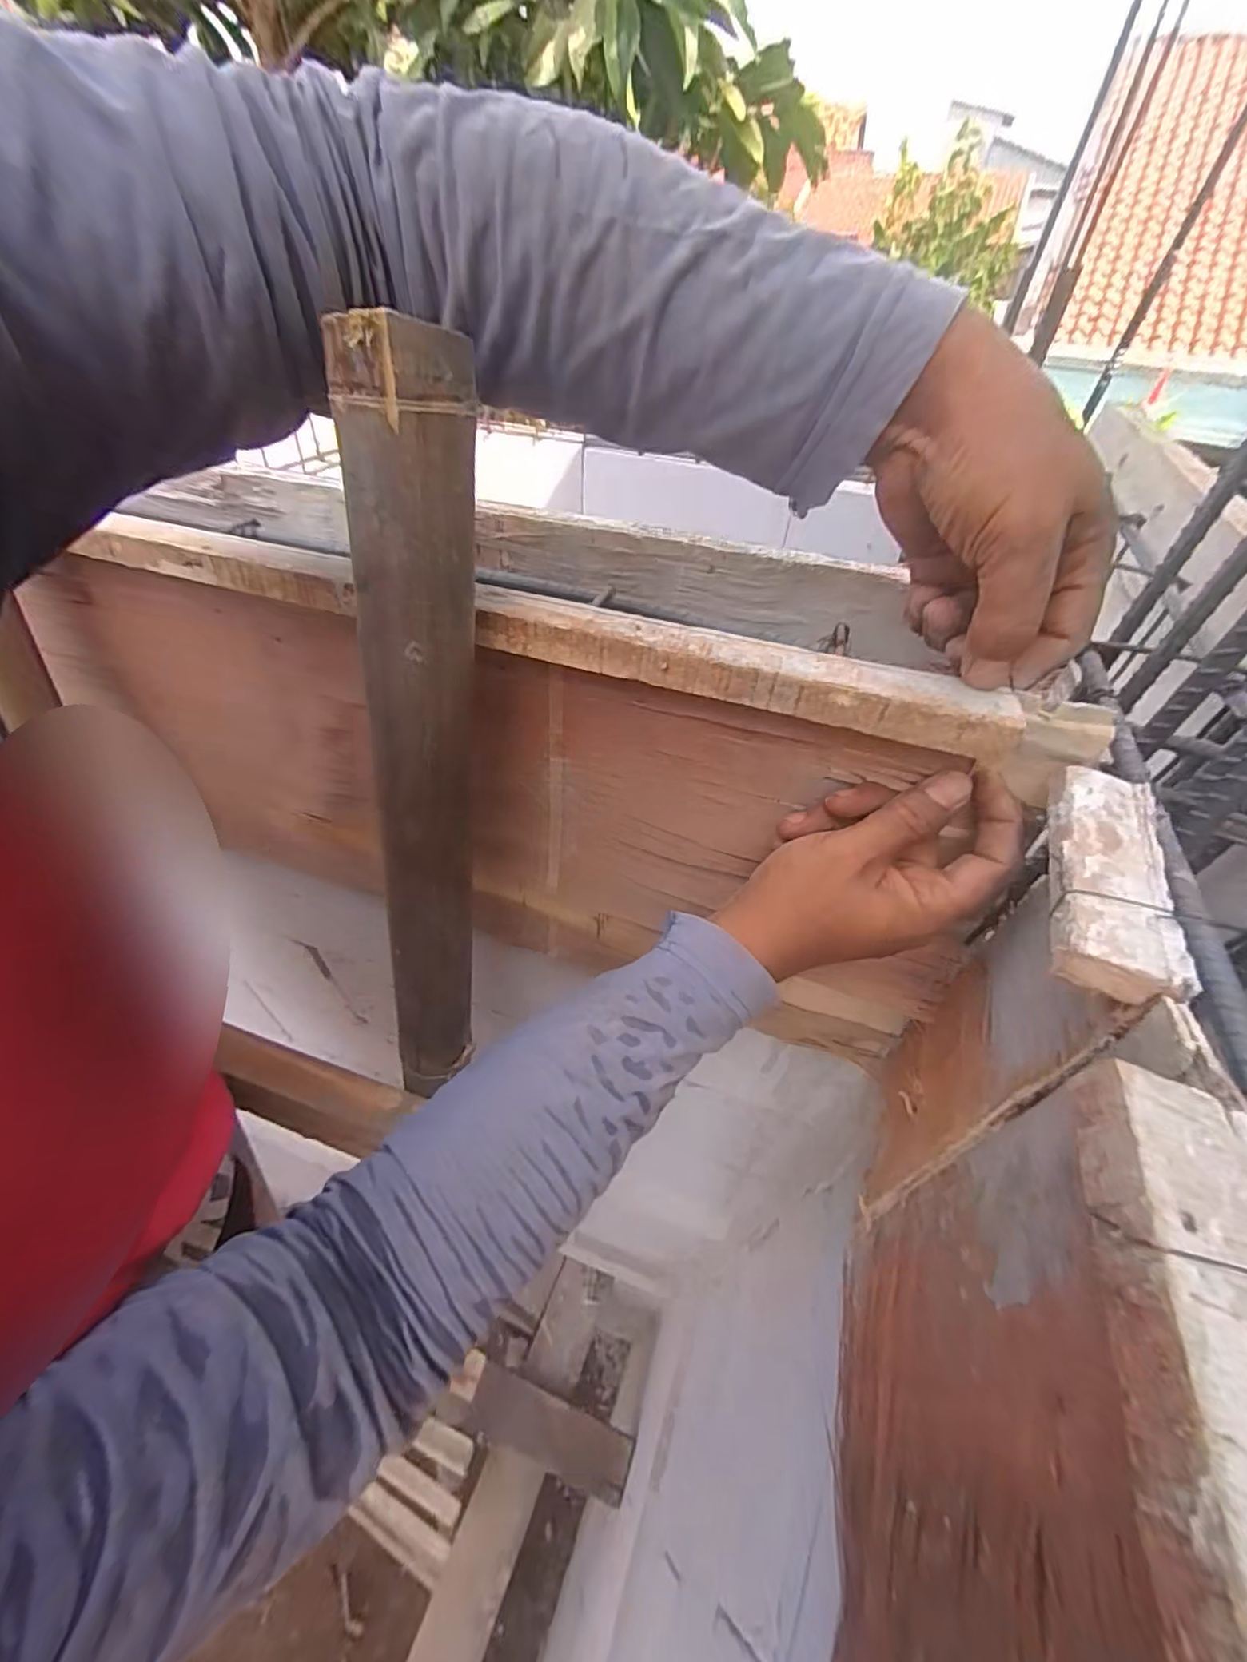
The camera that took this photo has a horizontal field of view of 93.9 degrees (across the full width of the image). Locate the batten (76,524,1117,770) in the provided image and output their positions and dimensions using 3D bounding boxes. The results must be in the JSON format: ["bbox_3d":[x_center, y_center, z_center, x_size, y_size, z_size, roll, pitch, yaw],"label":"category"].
[{"bbox_3d":[-0.044,-0.104,0.299,0.534,0.033,0.031,15,47,10],"label":"batten"}]

